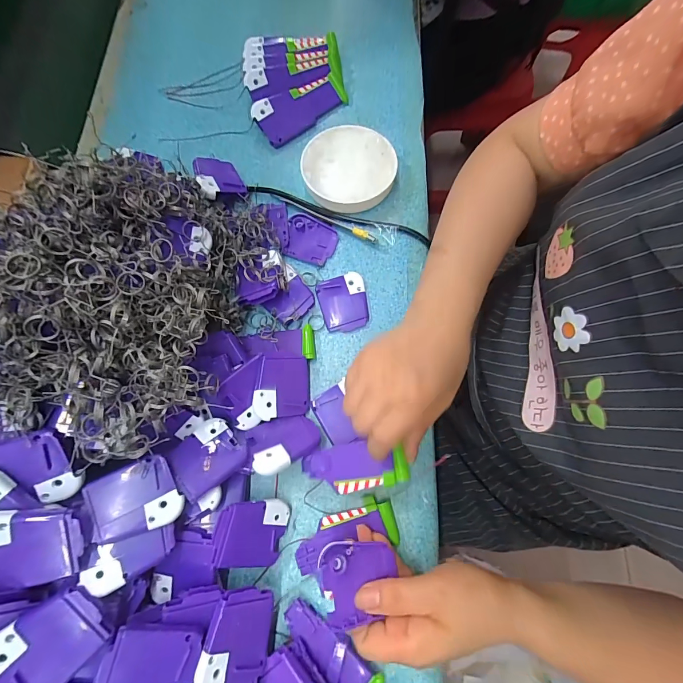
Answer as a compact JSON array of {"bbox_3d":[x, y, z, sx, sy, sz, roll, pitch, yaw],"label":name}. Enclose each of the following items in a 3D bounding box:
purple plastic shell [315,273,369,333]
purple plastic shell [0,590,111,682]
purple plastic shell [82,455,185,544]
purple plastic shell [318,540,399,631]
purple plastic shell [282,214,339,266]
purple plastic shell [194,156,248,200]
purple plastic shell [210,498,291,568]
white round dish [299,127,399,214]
[{"bbox_3d":[0.003,-0.042,0.370,0.051,0.006,0.061,-16,74,-3],"label":"purple plastic shell"},{"bbox_3d":[-0.189,0.197,0.222,0.057,0.013,0.052,-39,94,-30],"label":"purple plastic shell"},{"bbox_3d":[-0.157,0.120,0.264,0.058,0.011,0.050,-20,70,-27],"label":"purple plastic shell"},{"bbox_3d":[0.012,0.178,0.263,0.056,0.010,0.051,-4,70,-22],"label":"purple plastic shell"},{"bbox_3d":[-0.036,-0.117,0.396,0.060,0.007,0.051,19,75,7],"label":"purple plastic shell"},{"bbox_3d":[-0.142,-0.189,0.401,0.052,0.013,0.065,-8,61,-30],"label":"purple plastic shell"},{"bbox_3d":[-0.075,0.162,0.293,0.061,0.012,0.052,18,72,-36],"label":"purple plastic shell"},{"bbox_3d":[0.008,-0.200,0.404,0.106,0.030,0.103,0,74,1],"label":"white round dish"}]

